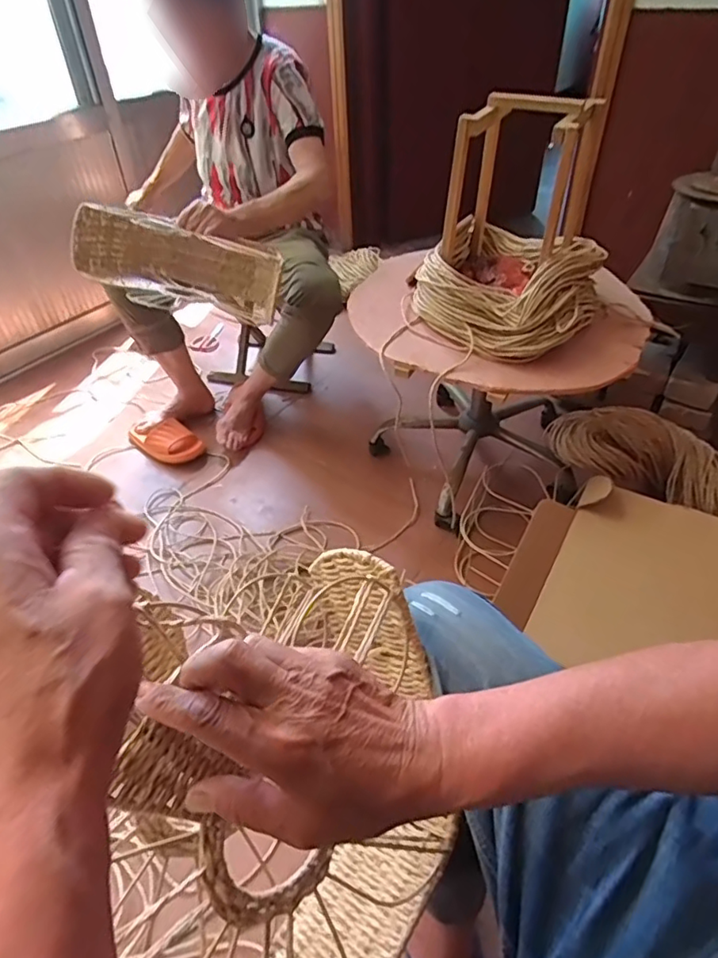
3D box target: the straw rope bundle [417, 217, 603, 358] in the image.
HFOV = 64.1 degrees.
[{"bbox_3d":[0.280,-0.353,1.039,0.284,0.132,0.308,30,51,29],"label":"straw rope bundle"}]

